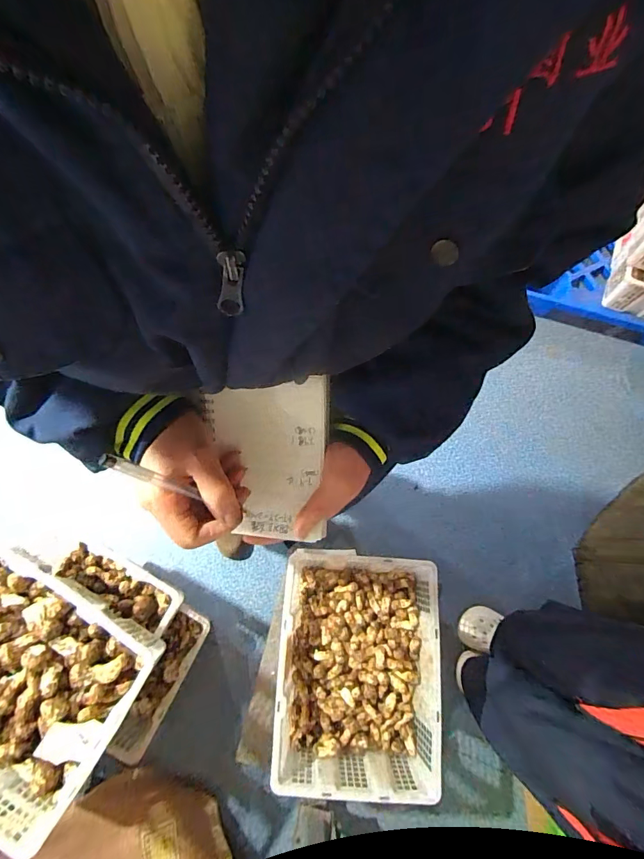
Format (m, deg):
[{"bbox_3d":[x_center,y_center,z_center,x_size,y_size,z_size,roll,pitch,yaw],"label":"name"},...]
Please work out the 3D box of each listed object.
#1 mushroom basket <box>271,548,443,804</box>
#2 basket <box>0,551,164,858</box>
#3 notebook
[{"bbox_3d":[0.083,0.544,0.982,0.348,0.153,0.475,4,74,1],"label":"mushroom basket"},{"bbox_3d":[-0.592,0.459,0.790,0.477,0.131,0.365,27,76,7],"label":"basket"},{"bbox_3d":[-0.045,0.028,0.371,0.104,0.014,0.134,-4,97,12],"label":"notebook"}]

